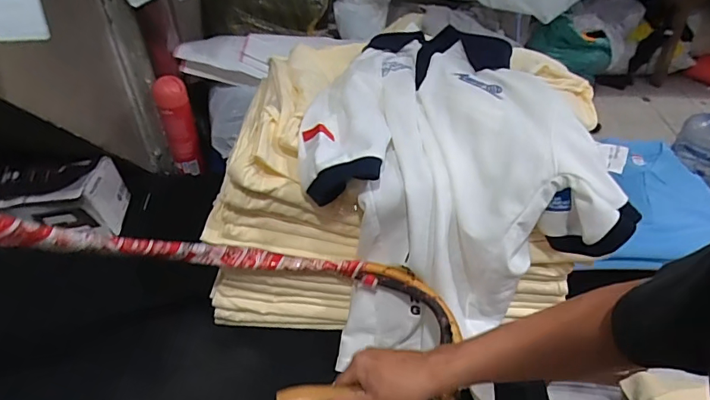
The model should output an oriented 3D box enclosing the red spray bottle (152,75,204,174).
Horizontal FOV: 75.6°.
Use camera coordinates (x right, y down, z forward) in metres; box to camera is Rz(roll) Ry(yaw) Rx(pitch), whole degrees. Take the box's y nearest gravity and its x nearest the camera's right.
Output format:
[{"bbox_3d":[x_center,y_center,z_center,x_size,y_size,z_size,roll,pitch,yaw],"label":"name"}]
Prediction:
[{"bbox_3d":[-0.377,-0.157,0.986,0.066,0.221,0.052,-17,44,-18],"label":"red spray bottle"}]

